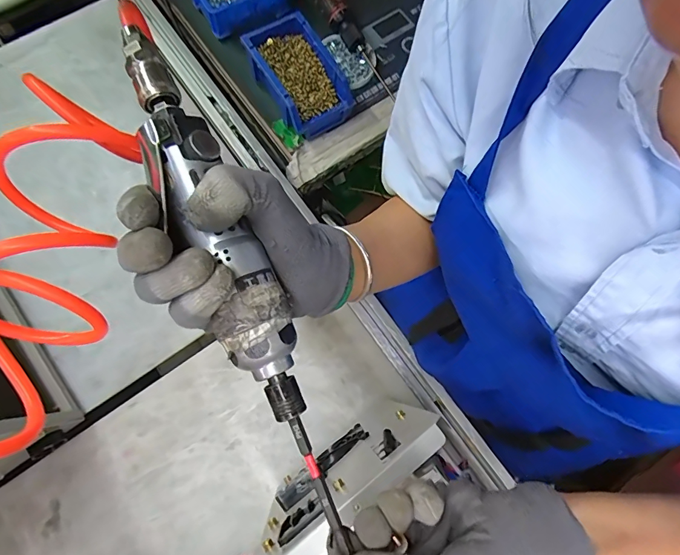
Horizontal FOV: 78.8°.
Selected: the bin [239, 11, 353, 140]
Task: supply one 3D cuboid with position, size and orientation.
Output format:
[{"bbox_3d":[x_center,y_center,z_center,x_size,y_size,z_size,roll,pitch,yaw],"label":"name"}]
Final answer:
[{"bbox_3d":[-0.066,-0.306,0.636,0.112,0.074,0.170,-28,79,-10],"label":"bin"}]

